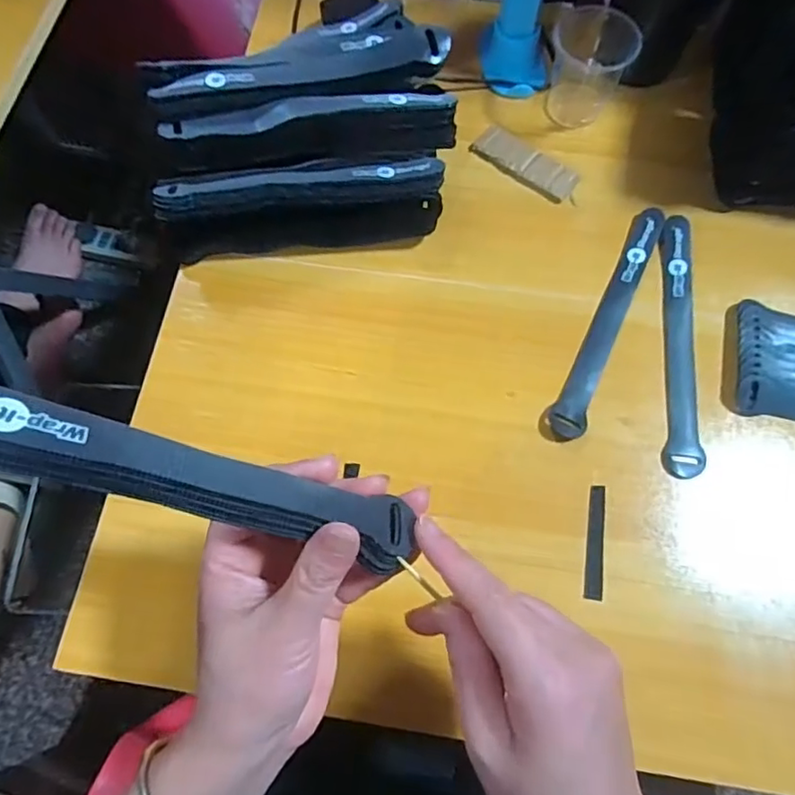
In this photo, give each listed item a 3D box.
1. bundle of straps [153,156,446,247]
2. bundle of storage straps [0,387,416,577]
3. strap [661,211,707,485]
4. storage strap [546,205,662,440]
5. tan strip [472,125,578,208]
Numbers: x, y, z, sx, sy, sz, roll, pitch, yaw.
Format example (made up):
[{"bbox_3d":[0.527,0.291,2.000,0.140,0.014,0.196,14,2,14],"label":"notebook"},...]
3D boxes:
[{"bbox_3d":[-0.065,-0.140,0.419,0.202,0.056,0.051,-10,71,-2],"label":"bundle of straps"},{"bbox_3d":[-0.083,0.027,0.209,0.190,0.014,0.026,21,66,-25],"label":"bundle of storage straps"},{"bbox_3d":[0.203,-0.042,0.411,0.026,0.006,0.201,9,71,4],"label":"strap"},{"bbox_3d":[0.156,-0.061,0.415,0.022,0.009,0.200,26,73,9],"label":"storage strap"},{"bbox_3d":[0.107,-0.194,0.471,0.093,0.009,0.037,37,75,13],"label":"tan strip"}]

